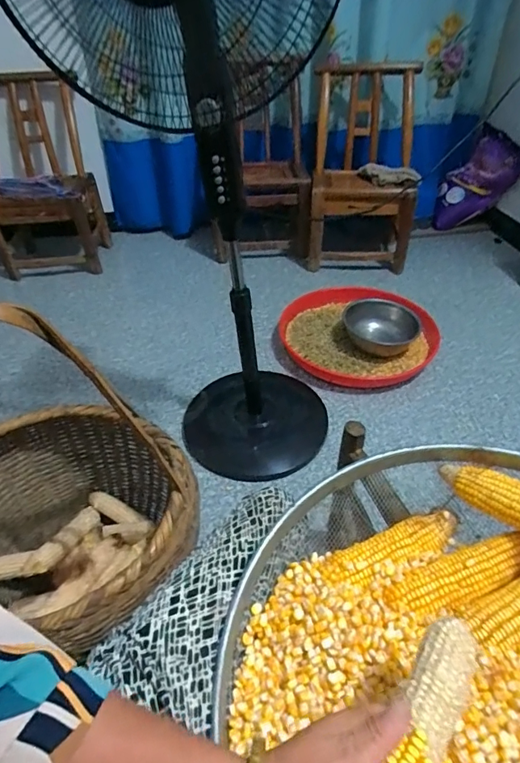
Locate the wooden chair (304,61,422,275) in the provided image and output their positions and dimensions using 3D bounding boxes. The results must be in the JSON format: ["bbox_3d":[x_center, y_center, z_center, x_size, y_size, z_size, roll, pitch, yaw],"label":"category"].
[{"bbox_3d":[0.377,-0.775,1.649,0.386,0.595,0.410,6,43,8],"label":"wooden chair"}]

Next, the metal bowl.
[{"bbox_3d":[0.362,-0.160,1.342,0.215,0.092,0.215,-1,43,1],"label":"metal bowl"}]

